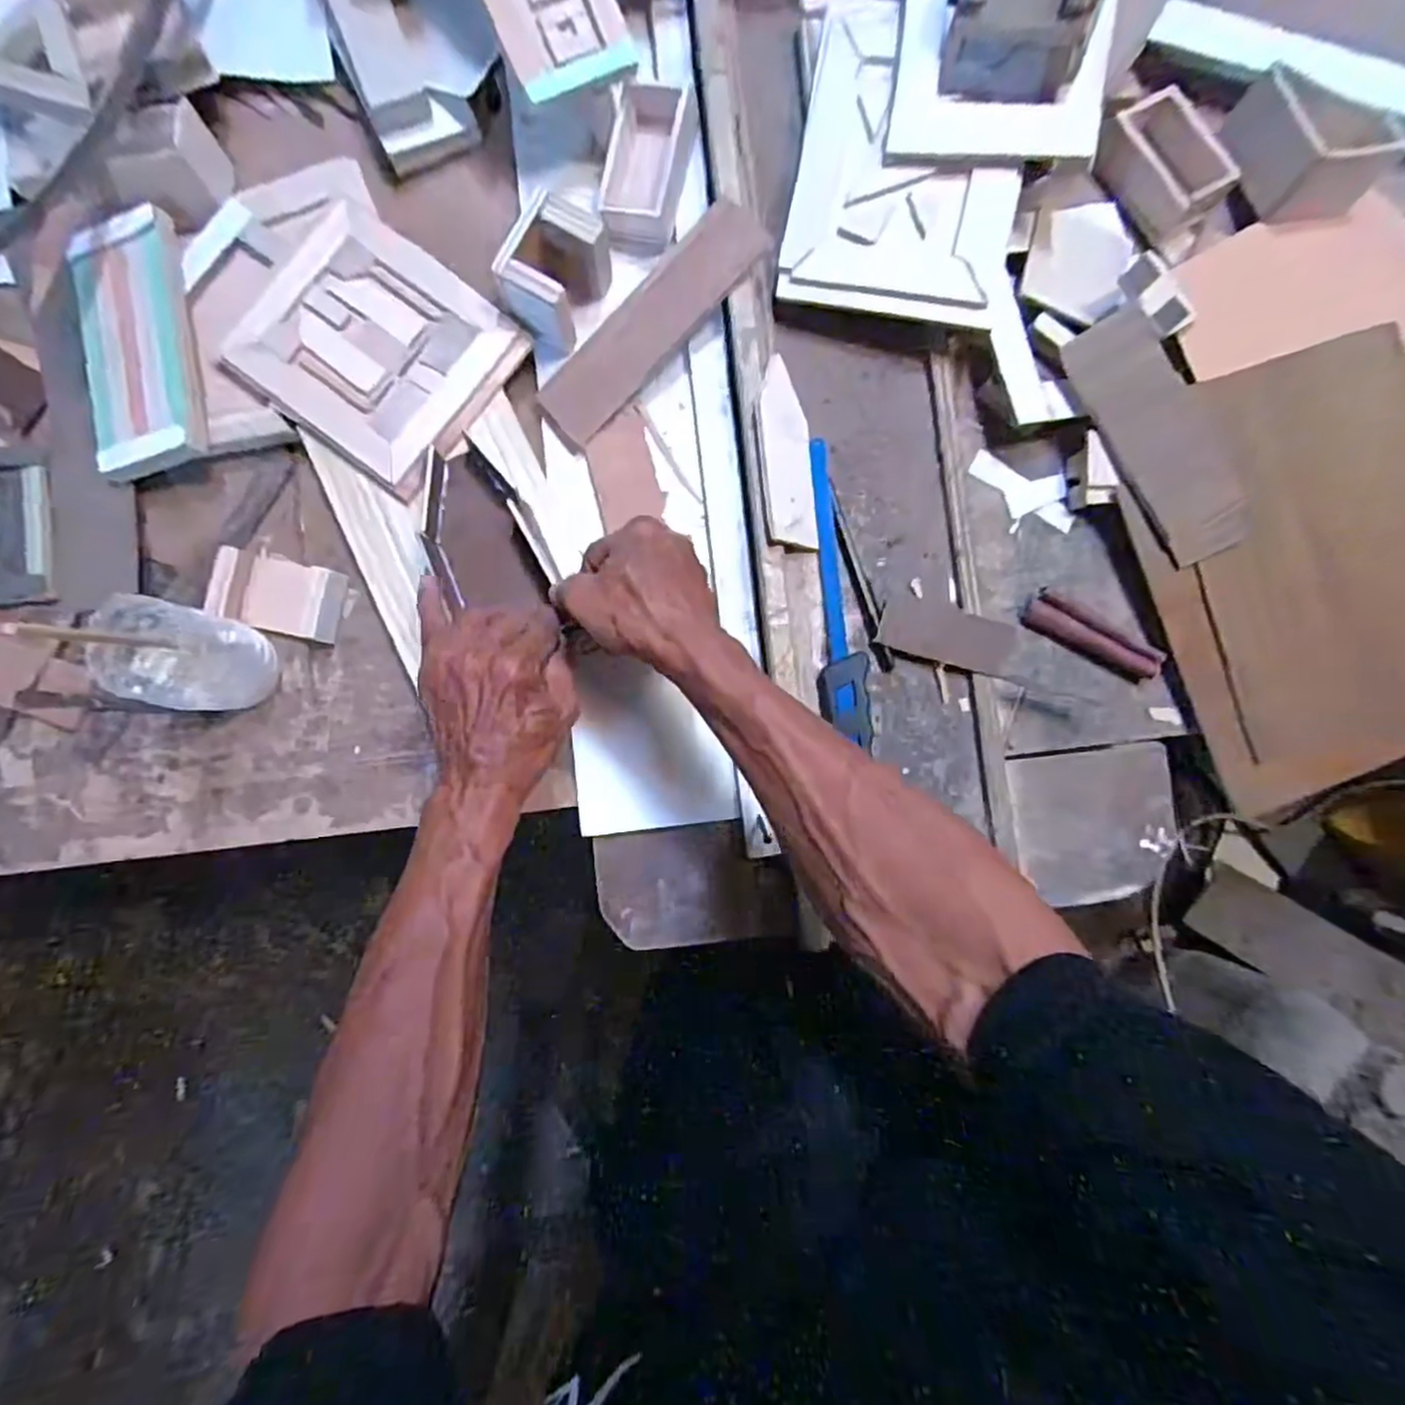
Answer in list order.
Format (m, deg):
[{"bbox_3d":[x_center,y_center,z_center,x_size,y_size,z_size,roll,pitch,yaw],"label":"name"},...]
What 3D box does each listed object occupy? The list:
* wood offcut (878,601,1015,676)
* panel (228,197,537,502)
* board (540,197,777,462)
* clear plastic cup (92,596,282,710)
[{"bbox_3d":[0.171,-0.047,0.485,0.090,0.008,0.037,15,87,1],"label":"wood offcut"},{"bbox_3d":[-0.231,-0.250,0.487,0.165,0.016,0.147,37,87,2],"label":"panel"},{"bbox_3d":[-0.038,-0.266,0.490,0.192,0.013,0.049,-42,90,11],"label":"board"},{"bbox_3d":[-0.334,-0.030,0.445,0.065,0.095,0.065,17,87,1],"label":"clear plastic cup"}]

